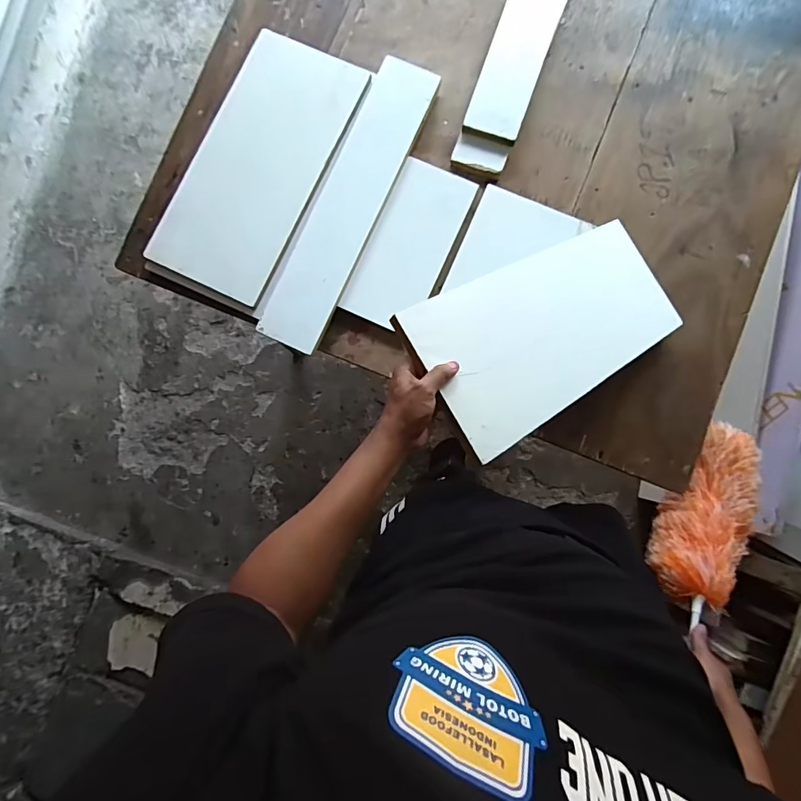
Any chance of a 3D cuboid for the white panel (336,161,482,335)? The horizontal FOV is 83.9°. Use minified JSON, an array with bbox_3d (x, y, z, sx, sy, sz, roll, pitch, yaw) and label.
[{"bbox_3d":[0.017,-0.273,0.797,0.135,0.024,0.292,24,88,3],"label":"white panel"}]

